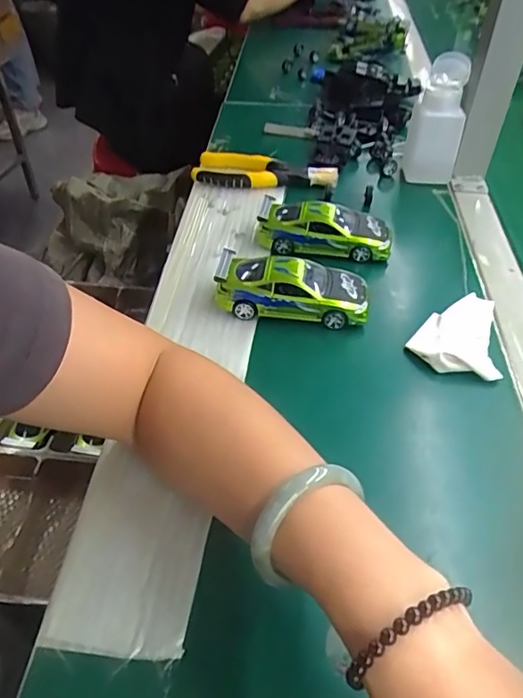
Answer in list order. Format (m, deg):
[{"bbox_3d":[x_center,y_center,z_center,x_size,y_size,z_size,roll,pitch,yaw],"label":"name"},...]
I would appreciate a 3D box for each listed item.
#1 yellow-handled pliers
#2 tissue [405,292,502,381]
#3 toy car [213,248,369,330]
[{"bbox_3d":[0.004,-0.212,0.645,0.168,0.018,0.055,7,46,6],"label":"yellow-handled pliers"},{"bbox_3d":[0.162,-0.017,0.453,0.069,0.018,0.096,9,46,7],"label":"tissue"},{"bbox_3d":[0.025,-0.052,0.471,0.132,0.043,0.054,6,45,5],"label":"toy car"}]

